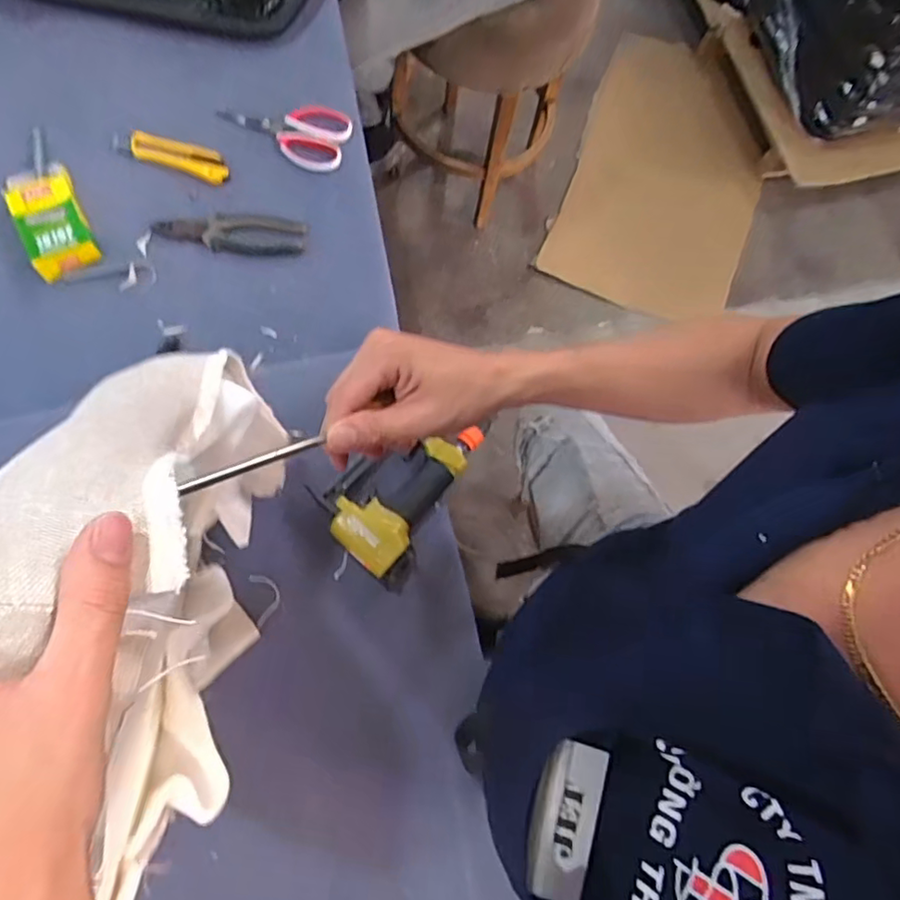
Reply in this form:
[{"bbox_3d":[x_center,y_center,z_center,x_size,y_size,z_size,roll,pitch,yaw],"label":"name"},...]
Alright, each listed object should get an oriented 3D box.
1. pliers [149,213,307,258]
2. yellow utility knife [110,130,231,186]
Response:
[{"bbox_3d":[-0.285,-0.283,0.779,0.185,0.027,0.057,10,73,-3],"label":"pliers"},{"bbox_3d":[-0.378,-0.396,0.794,0.175,0.027,0.041,19,73,-1],"label":"yellow utility knife"}]

